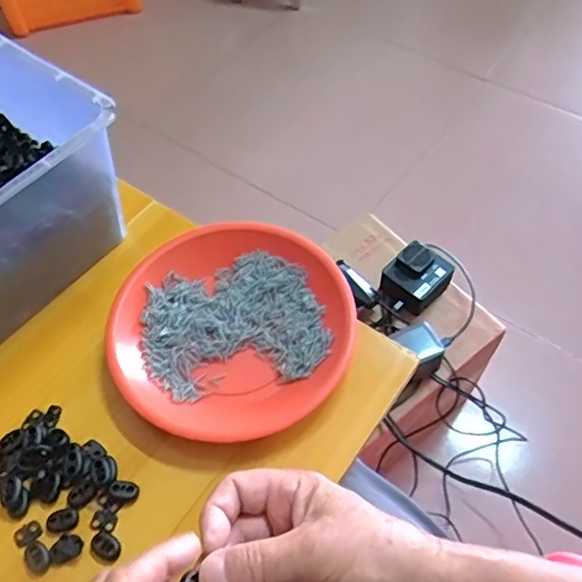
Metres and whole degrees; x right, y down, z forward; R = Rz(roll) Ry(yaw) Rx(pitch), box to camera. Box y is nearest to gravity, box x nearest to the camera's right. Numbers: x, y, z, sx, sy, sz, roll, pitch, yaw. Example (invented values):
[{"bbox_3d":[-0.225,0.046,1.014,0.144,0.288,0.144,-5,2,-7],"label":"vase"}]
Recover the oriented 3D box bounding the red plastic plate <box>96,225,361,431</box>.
[{"bbox_3d":[-0.048,0.028,0.467,0.194,0.032,0.176,-12,56,-6],"label":"red plastic plate"}]

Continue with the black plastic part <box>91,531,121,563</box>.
[{"bbox_3d":[-0.127,0.175,0.394,0.021,0.007,0.015,36,64,23],"label":"black plastic part"}]

